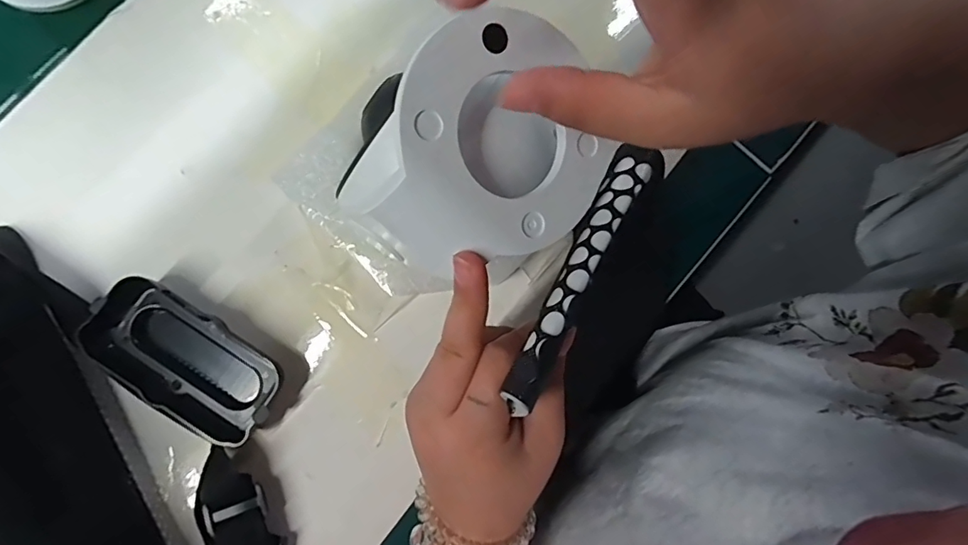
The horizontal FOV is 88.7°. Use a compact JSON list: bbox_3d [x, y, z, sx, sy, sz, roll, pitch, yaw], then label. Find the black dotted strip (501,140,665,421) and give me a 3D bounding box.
[{"bbox_3d":[0.044,-0.003,0.212,0.020,0.010,0.132,29,69,5],"label":"black dotted strip"}]

